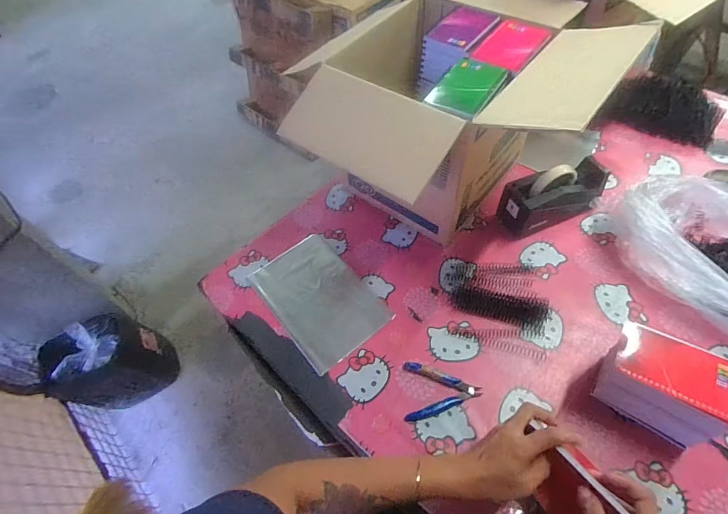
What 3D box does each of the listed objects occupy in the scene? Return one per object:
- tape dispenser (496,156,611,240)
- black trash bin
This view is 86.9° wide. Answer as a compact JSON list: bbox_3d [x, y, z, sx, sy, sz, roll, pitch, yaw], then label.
[{"bbox_3d":[0.375,-0.124,0.754,0.204,0.116,0.078,-17,57,-9],"label":"tape dispenser"},{"bbox_3d":[-0.923,0.385,1.422,0.259,0.326,0.334,32,64,23],"label":"black trash bin"}]

